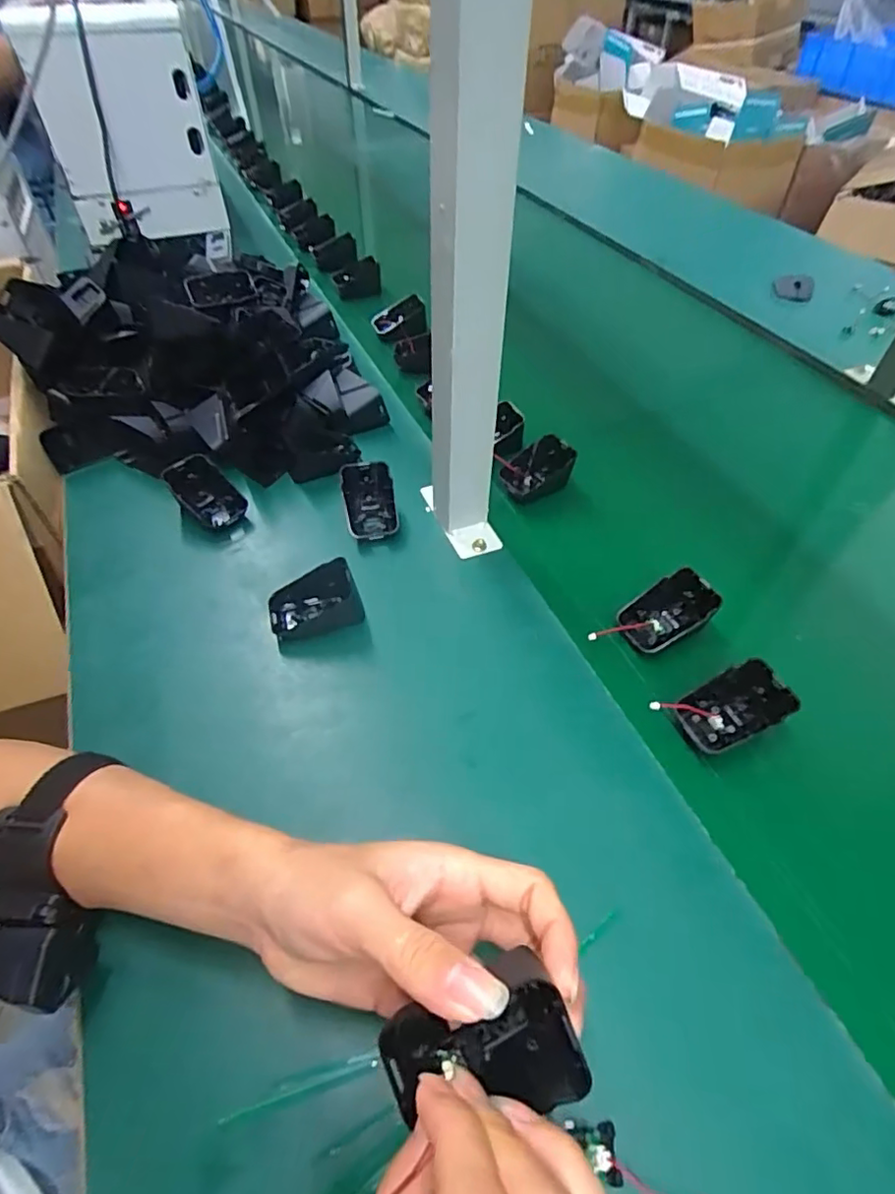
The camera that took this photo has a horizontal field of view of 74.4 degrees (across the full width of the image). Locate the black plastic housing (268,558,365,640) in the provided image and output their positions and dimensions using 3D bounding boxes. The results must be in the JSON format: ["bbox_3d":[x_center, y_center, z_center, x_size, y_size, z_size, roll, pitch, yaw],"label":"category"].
[{"bbox_3d":[-0.105,0.006,0.466,0.071,0.041,0.046,-19,52,-15],"label":"black plastic housing"}]

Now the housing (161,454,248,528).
[{"bbox_3d":[-0.219,-0.093,0.542,0.070,0.016,0.045,45,75,-6],"label":"housing"}]

